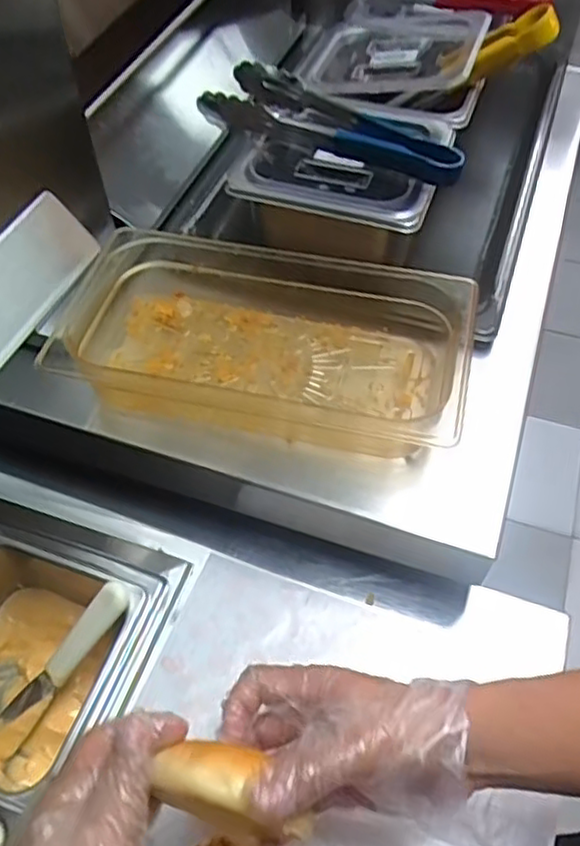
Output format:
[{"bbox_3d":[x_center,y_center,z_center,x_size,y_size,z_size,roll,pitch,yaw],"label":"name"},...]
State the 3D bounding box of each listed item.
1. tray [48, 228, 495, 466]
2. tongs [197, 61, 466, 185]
[{"bbox_3d":[-0.021,-0.064,0.573,0.319,0.070,0.166,12,55,9],"label":"tray"},{"bbox_3d":[0.040,-0.272,0.610,0.246,0.031,0.076,23,57,16],"label":"tongs"}]

